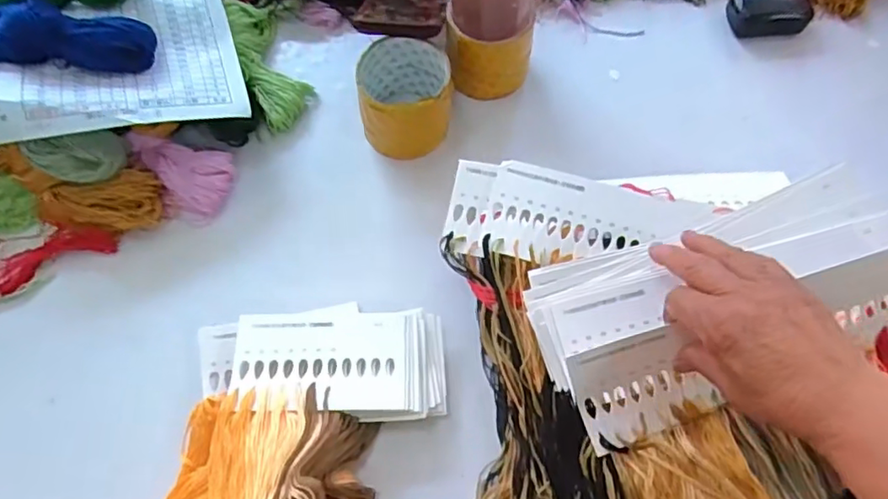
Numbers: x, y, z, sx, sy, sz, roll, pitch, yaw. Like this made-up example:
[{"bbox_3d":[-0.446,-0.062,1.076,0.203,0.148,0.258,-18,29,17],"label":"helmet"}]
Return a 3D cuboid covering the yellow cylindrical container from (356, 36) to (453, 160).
[{"bbox_3d":[-0.034,-0.133,0.542,0.080,0.077,0.093,-3,67,-1],"label":"yellow cylindrical container"}]

